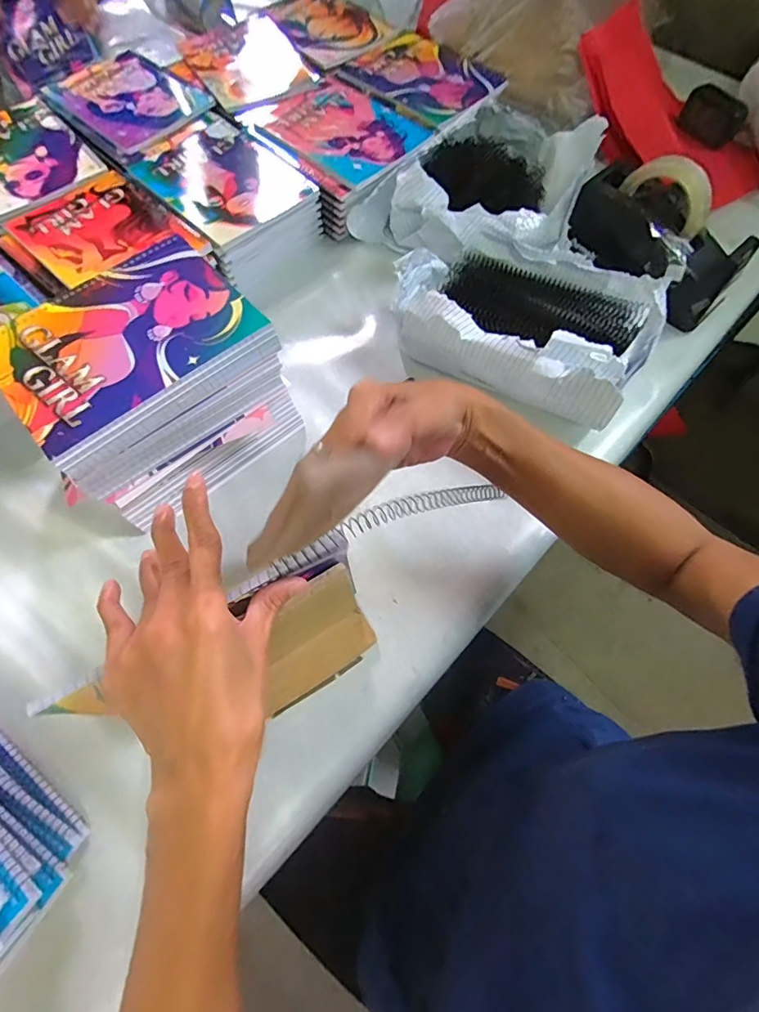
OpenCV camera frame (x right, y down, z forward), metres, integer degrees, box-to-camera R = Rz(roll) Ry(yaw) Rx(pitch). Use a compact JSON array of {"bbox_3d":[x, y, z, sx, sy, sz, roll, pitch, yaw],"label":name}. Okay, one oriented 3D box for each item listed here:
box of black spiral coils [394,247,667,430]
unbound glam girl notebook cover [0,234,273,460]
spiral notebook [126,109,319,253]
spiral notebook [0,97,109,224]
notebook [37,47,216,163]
[{"bbox_3d":[0.164,-0.222,0.518,0.266,0.098,0.241,33,69,13],"label":"box of black spiral coils"},{"bbox_3d":[-0.209,-0.140,0.384,0.194,0.007,0.140,-39,71,-17],"label":"unbound glam girl notebook cover"},{"bbox_3d":[-0.200,-0.415,0.581,0.159,0.007,0.217,-41,72,-18],"label":"spiral notebook"},{"bbox_3d":[-0.458,-0.443,0.594,0.151,0.011,0.212,-37,71,-17],"label":"spiral notebook"},{"bbox_3d":[-0.350,-0.563,0.648,0.214,0.007,0.162,41,71,16],"label":"notebook"}]

